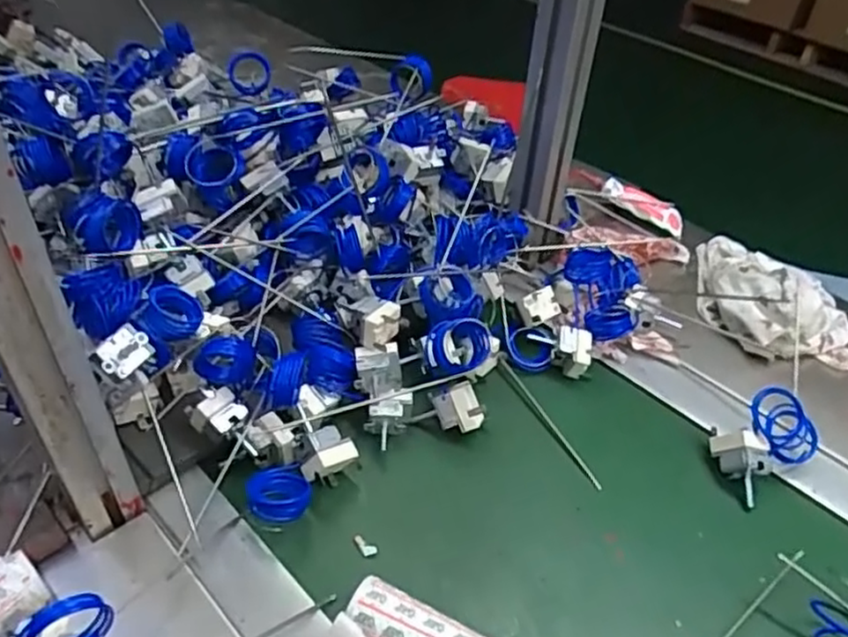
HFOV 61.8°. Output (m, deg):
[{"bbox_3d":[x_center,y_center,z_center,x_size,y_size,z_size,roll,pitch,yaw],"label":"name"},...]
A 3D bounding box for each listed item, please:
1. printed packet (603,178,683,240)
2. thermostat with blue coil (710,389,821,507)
[{"bbox_3d":[0.259,-0.133,0.827,0.106,0.024,0.026,28,40,-3],"label":"printed packet"},{"bbox_3d":[0.271,0.098,0.569,0.070,0.063,0.057,-22,47,-26],"label":"thermostat with blue coil"}]

